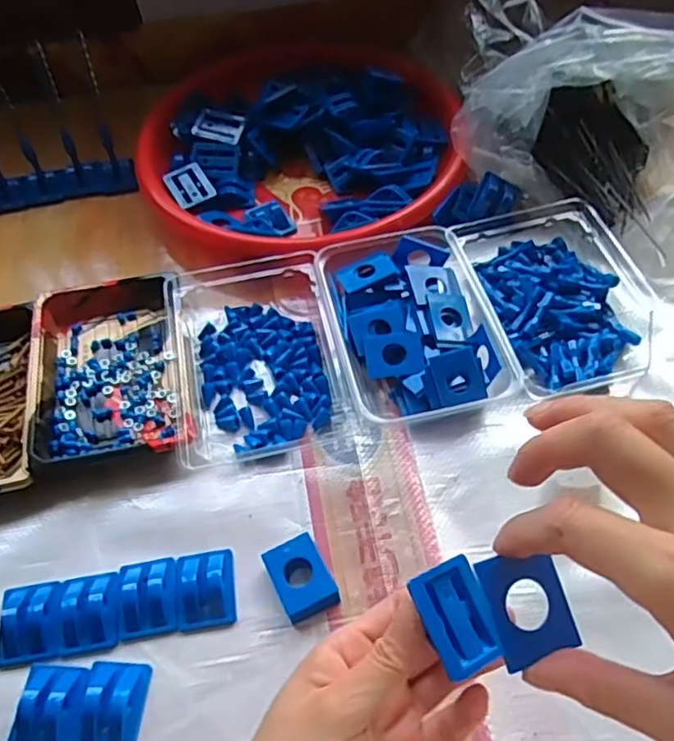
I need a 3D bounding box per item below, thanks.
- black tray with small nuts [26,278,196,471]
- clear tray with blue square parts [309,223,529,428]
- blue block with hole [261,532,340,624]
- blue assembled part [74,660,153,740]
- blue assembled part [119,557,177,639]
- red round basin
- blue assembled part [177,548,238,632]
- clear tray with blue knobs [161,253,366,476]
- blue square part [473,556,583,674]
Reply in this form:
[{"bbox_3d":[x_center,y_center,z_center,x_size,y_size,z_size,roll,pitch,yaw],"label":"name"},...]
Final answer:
[{"bbox_3d":[-0.165,-0.006,0.472,0.106,0.025,0.159,-10,55,-4],"label":"black tray with small nuts"},{"bbox_3d":[0.053,-0.032,0.472,0.106,0.034,0.158,-13,55,-6],"label":"clear tray with blue square parts"},{"bbox_3d":[-0.021,0.123,0.385,0.032,0.012,0.044,-24,57,-13],"label":"blue block with hole"},{"bbox_3d":[-0.121,0.180,0.347,0.032,0.015,0.045,1,55,4],"label":"blue assembled part"},{"bbox_3d":[-0.112,0.132,0.382,0.034,0.013,0.043,-10,55,-4],"label":"blue assembled part"},{"bbox_3d":[-0.037,-0.219,0.603,0.293,0.048,0.293,-2,55,2],"label":"red round basin"},{"bbox_3d":[-0.078,0.127,0.383,0.033,0.015,0.045,-9,55,-3],"label":"blue assembled part"},{"bbox_3d":[-0.063,-0.023,0.478,0.120,0.029,0.175,-13,55,-5],"label":"clear tray with blue knobs"},{"bbox_3d":[0.073,0.089,0.245,0.031,0.004,0.039,-13,75,-12],"label":"blue square part"}]

